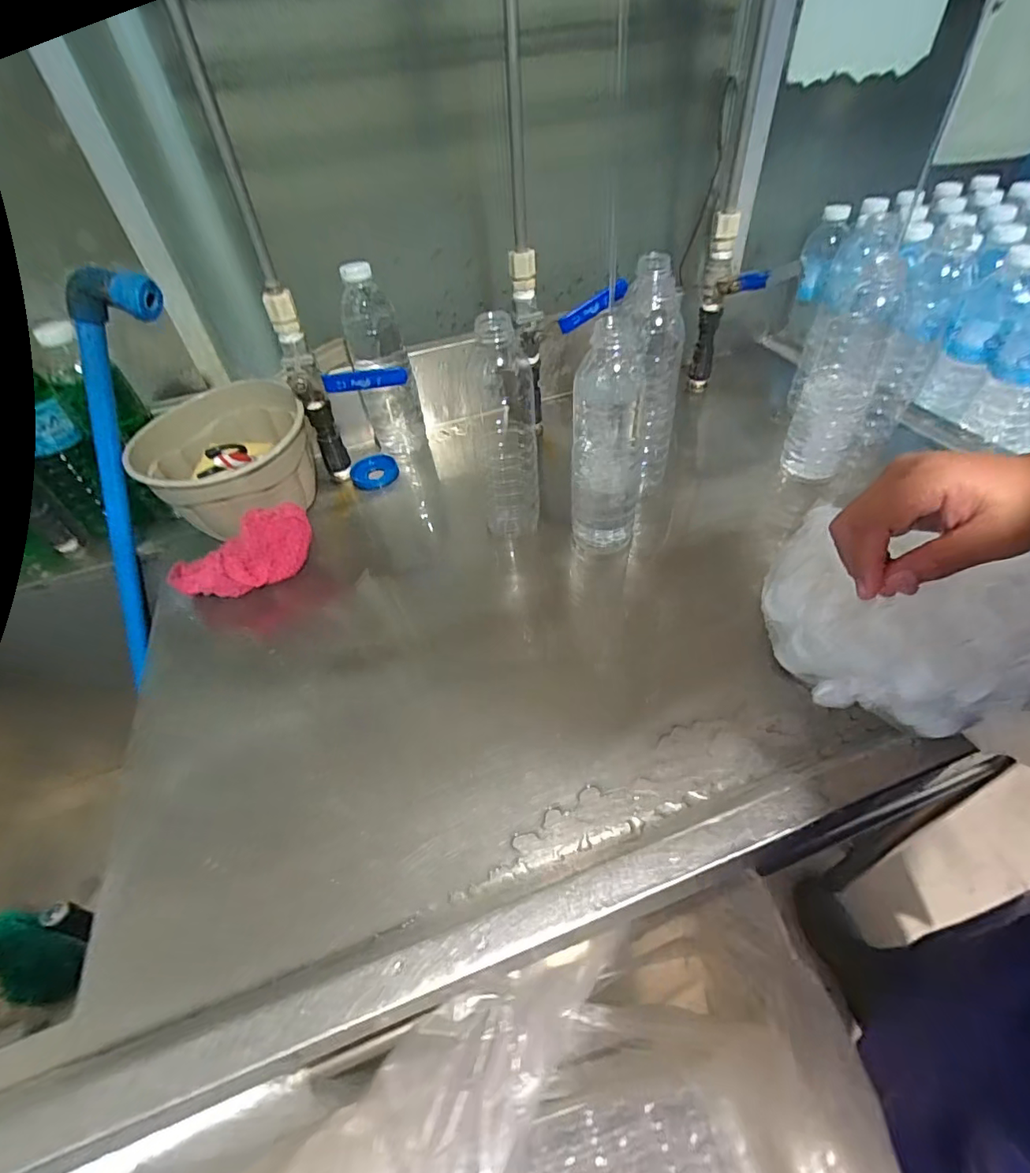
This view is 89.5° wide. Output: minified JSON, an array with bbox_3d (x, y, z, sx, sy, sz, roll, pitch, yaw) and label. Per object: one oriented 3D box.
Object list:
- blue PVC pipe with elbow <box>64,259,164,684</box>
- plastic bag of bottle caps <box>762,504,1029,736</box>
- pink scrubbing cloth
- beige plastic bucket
[{"bbox_3d":[-0.386,-0.095,0.522,0.067,0.398,0.055,32,30,31],"label":"blue PVC pipe with elbow"},{"bbox_3d":[0.279,0.026,0.375,0.190,0.092,0.159,32,57,31],"label":"plastic bag of bottle caps"},{"bbox_3d":[-0.261,-0.030,0.499,0.132,0.051,0.045,-24,48,-17],"label":"pink scrubbing cloth"},{"bbox_3d":[-0.296,-0.132,0.552,0.161,0.098,0.164,-3,46,3],"label":"beige plastic bucket"}]

